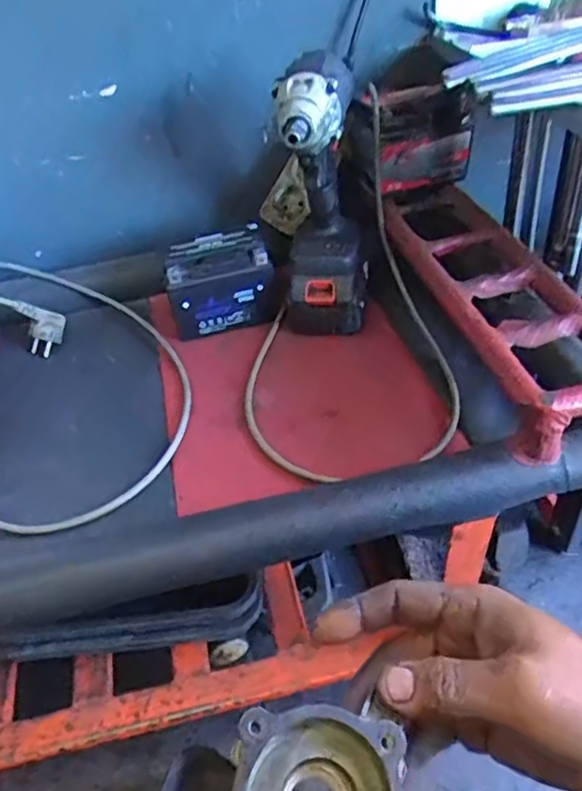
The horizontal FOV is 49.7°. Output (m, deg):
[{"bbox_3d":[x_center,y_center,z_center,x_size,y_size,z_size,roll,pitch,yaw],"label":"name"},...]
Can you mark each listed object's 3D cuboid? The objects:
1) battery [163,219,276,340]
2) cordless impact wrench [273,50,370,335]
[{"bbox_3d":[-0.077,-0.119,0.667,0.110,0.085,0.066,-17,43,-11],"label":"battery"},{"bbox_3d":[0.031,-0.177,0.594,0.082,0.237,0.146,-1,42,5],"label":"cordless impact wrench"}]

